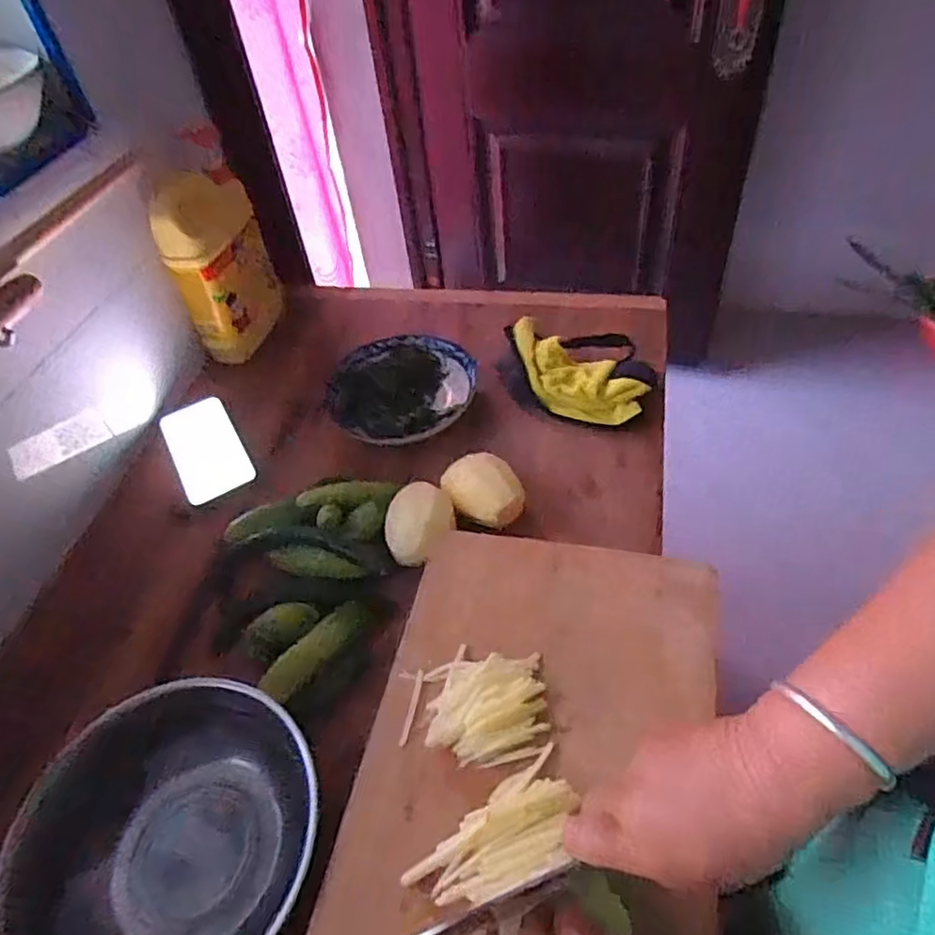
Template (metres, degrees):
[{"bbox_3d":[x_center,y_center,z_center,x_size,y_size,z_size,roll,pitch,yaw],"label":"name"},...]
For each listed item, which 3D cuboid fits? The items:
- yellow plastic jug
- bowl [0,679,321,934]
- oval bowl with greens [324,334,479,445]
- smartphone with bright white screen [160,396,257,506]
[{"bbox_3d":[-0.306,-0.259,0.823,0.084,0.206,0.144,-1,47,3],"label":"yellow plastic jug"},{"bbox_3d":[-0.208,0.257,0.444,0.198,0.069,0.196,-2,47,2],"label":"bowl"},{"bbox_3d":[-0.076,-0.094,0.770,0.169,0.040,0.159,5,47,8],"label":"oval bowl with greens"},{"bbox_3d":[-0.301,-0.023,0.750,0.076,0.013,0.160,-25,50,-19],"label":"smartphone with bright white screen"}]

